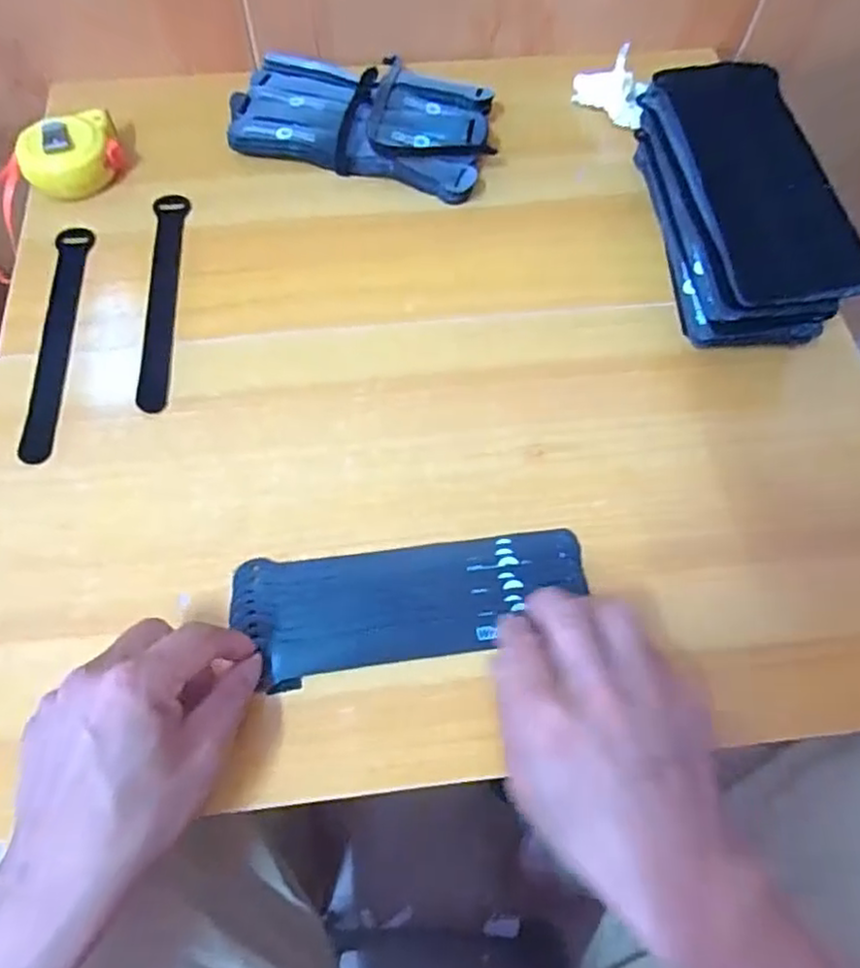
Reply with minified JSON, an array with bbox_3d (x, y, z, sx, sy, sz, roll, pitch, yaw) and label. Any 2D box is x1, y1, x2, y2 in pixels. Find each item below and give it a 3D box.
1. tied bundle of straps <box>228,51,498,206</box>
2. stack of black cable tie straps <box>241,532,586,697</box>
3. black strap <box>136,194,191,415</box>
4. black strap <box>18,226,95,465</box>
[{"bbox_3d":[-0.053,-0.296,0.544,0.203,0.030,0.115,16,65,5],"label":"tied bundle of straps"},{"bbox_3d":[-0.009,0.065,0.383,0.195,0.018,0.072,-10,66,-5],"label":"stack of black cable tie straps"},{"bbox_3d":[-0.191,-0.137,0.478,0.023,0.005,0.197,-5,65,-4],"label":"black strap"},{"bbox_3d":[-0.258,-0.103,0.461,0.024,0.005,0.197,0,64,-14],"label":"black strap"}]

